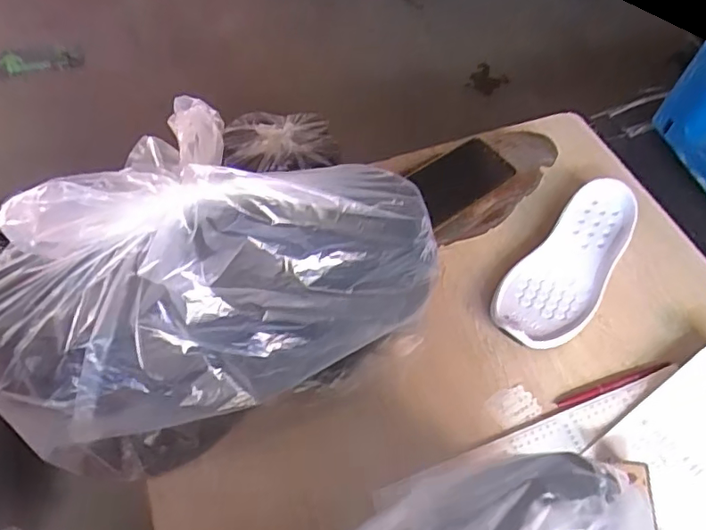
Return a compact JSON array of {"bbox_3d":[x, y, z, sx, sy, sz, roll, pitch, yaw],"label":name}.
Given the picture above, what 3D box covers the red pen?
[{"bbox_3d":[0.277,0.124,0.584,0.139,0.012,0.011,-14,59,-13],"label":"red pen"}]

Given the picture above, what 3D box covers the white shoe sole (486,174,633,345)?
[{"bbox_3d":[0.249,0.000,0.642,0.102,0.039,0.265,38,62,19],"label":"white shoe sole"}]

